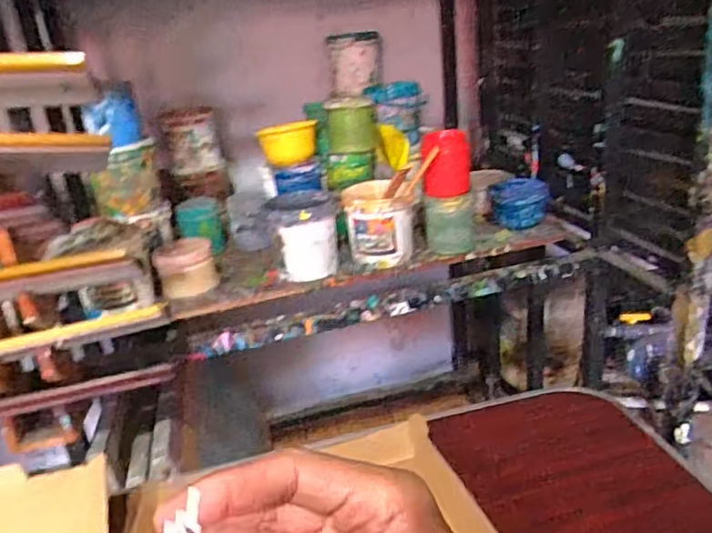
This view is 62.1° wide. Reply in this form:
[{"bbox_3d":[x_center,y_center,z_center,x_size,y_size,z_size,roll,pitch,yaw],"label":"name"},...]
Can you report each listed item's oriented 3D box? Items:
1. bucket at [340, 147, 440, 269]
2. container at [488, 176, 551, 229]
[{"bbox_3d":[0.059,-0.099,1.028,0.149,0.171,0.142,-5,23,2],"label":"bucket"},{"bbox_3d":[0.301,-0.121,1.100,0.107,0.067,0.114,0,23,13],"label":"container"}]

